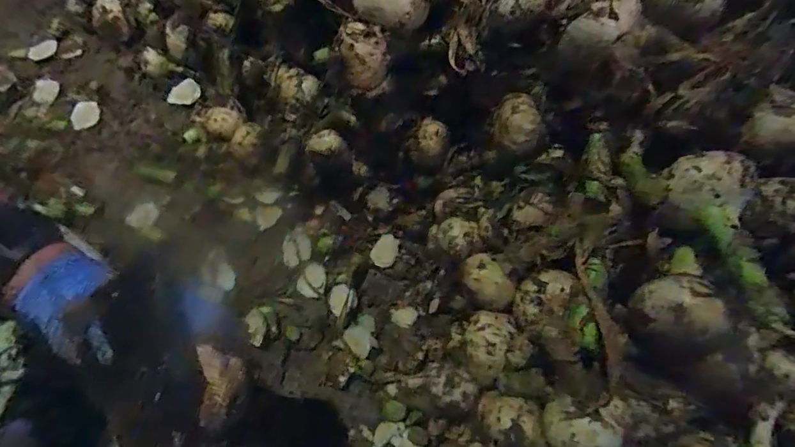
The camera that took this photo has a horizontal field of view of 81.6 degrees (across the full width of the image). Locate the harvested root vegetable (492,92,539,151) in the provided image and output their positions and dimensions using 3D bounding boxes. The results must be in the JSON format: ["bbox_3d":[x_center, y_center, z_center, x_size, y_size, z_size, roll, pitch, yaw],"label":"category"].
[{"bbox_3d":[0.092,-0.078,0.358,0.034,0.030,0.030,13,66,7],"label":"harvested root vegetable"}]

